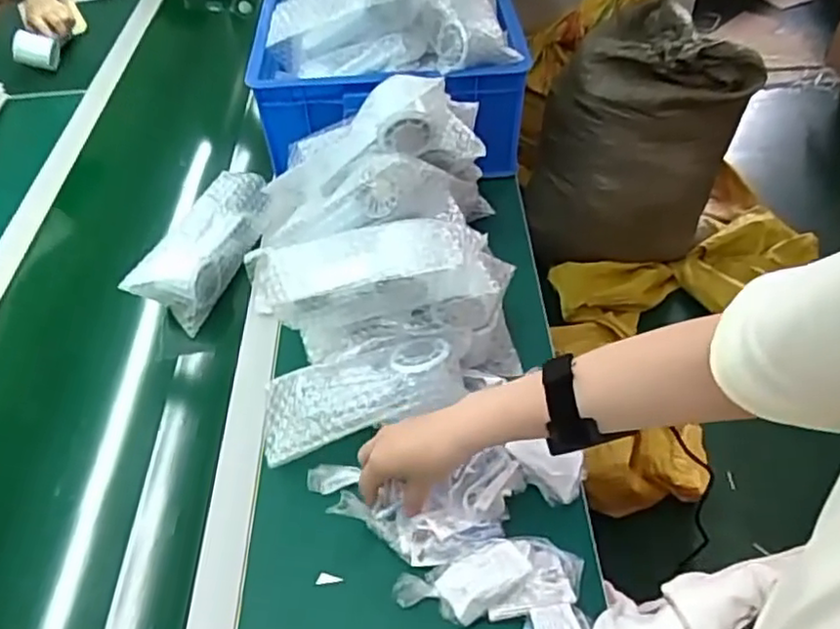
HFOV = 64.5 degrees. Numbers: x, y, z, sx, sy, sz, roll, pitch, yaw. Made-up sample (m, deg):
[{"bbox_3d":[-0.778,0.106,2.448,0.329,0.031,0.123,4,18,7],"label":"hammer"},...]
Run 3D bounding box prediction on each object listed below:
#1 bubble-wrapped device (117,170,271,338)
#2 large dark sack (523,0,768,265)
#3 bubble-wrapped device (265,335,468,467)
[{"bbox_3d":[-0.247,-0.082,0.793,0.077,0.068,0.201,19,51,18],"label":"bubble-wrapped device"},{"bbox_3d":[0.536,-0.460,1.723,0.462,0.543,0.427,5,48,7],"label":"large dark sack"},{"bbox_3d":[-0.058,0.074,0.624,0.187,0.035,0.083,-18,48,7],"label":"bubble-wrapped device"}]

